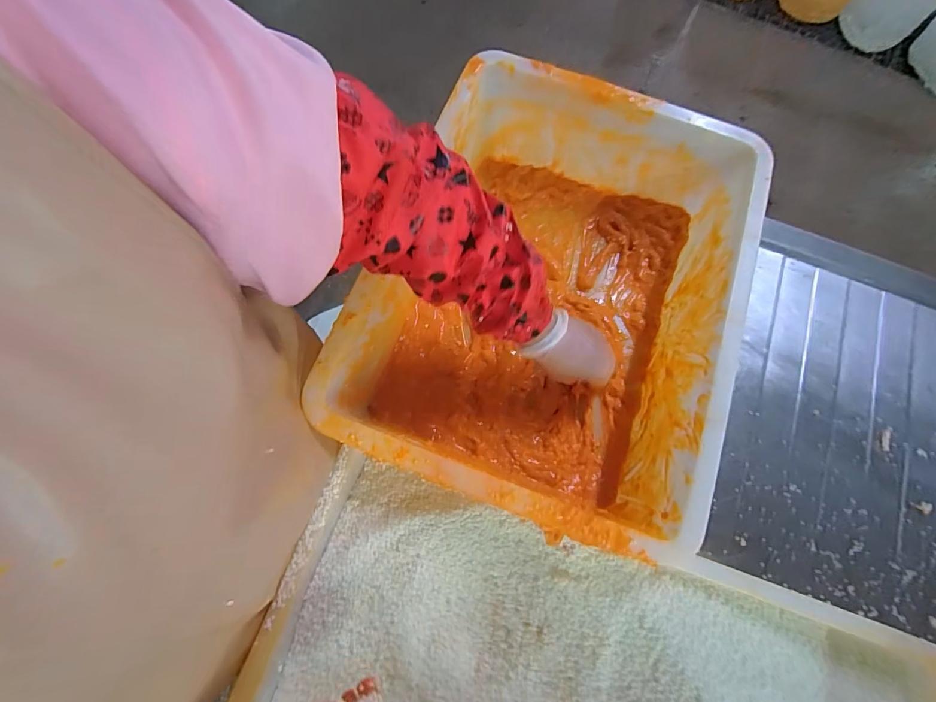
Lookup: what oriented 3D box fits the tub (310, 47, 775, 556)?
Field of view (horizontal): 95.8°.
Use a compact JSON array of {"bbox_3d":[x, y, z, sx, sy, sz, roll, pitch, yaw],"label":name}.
[{"bbox_3d":[0.098,-0.071,0.507,0.366,0.155,0.494,21,74,4],"label":"tub"}]

